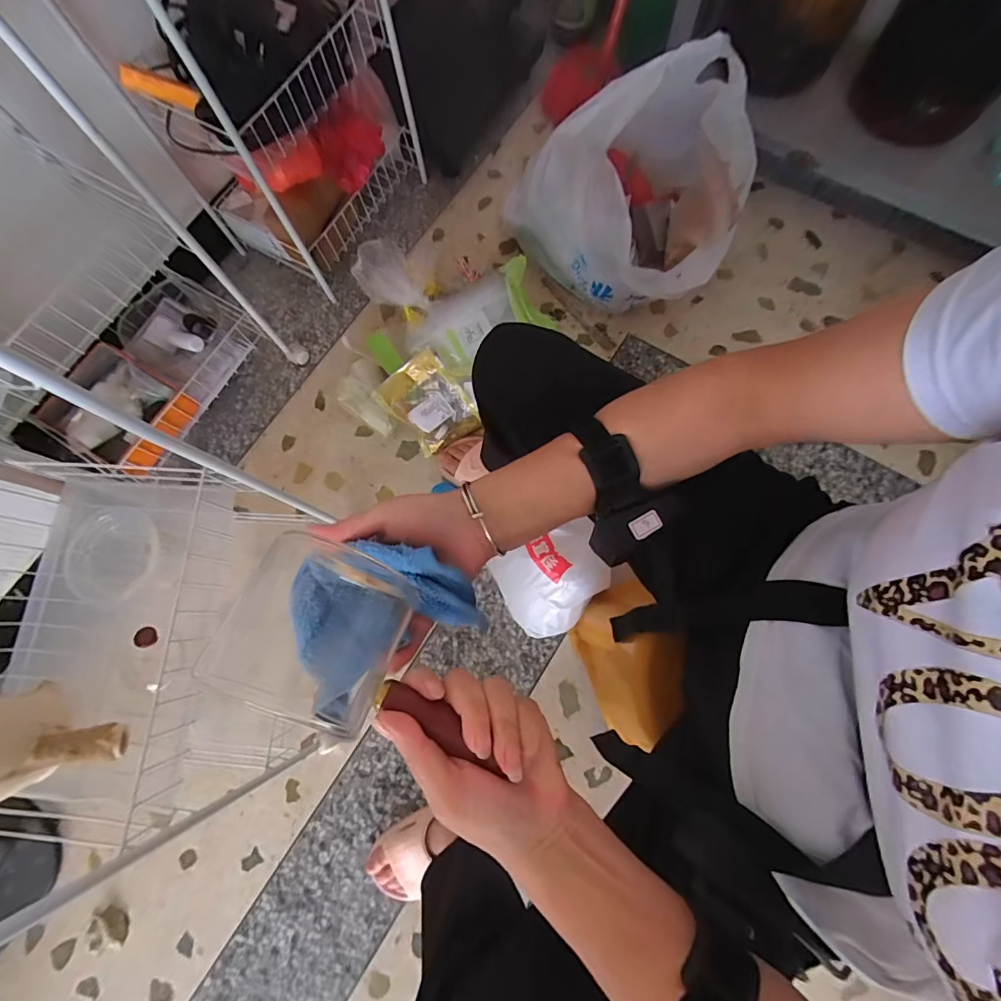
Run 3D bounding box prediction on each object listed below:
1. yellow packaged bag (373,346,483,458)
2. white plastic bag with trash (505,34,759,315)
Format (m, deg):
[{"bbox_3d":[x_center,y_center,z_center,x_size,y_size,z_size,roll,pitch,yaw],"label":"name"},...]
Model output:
[{"bbox_3d":[-0.125,-0.177,0.851,0.143,0.018,0.166,-36,113,12],"label":"yellow packaged bag"},{"bbox_3d":[0.245,-0.627,0.911,0.443,0.317,0.416,24,78,8],"label":"white plastic bag with trash"}]

